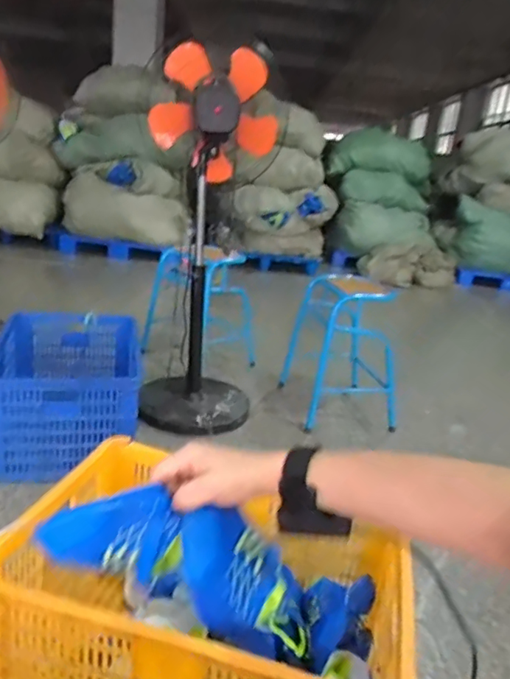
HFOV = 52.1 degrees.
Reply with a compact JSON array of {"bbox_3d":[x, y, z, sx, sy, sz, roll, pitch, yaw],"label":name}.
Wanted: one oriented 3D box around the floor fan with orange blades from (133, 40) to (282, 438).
[{"bbox_3d":[-0.169,-0.334,1.768,0.399,1.202,0.479,6,17,-4],"label":"floor fan with orange blades"}]

